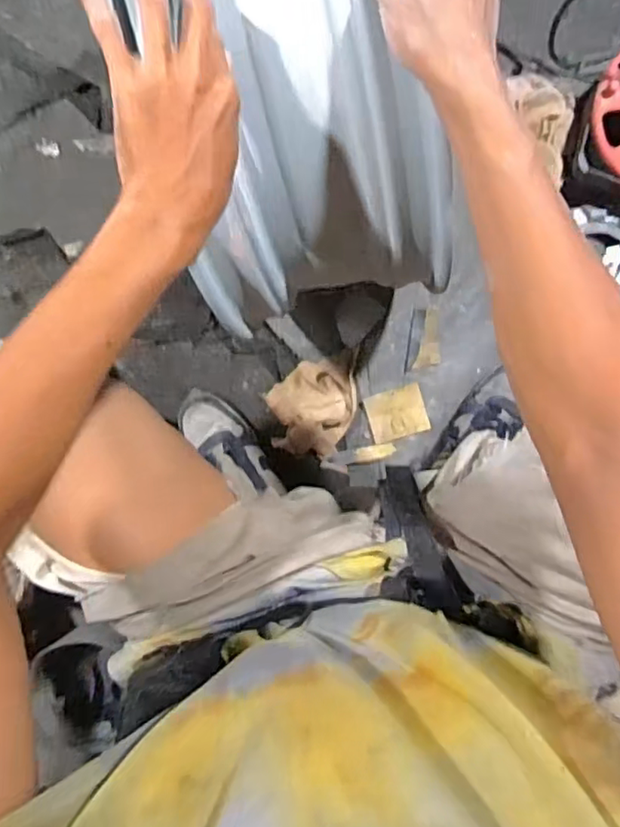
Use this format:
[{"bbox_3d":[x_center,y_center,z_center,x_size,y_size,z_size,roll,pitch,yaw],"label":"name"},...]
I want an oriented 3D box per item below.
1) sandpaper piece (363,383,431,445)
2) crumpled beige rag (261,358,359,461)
[{"bbox_3d":[0.122,0.001,0.847,0.080,0.004,0.067,-17,95,7],"label":"sandpaper piece"},{"bbox_3d":[-0.002,-0.008,0.842,0.122,0.047,0.130,13,95,6],"label":"crumpled beige rag"}]

